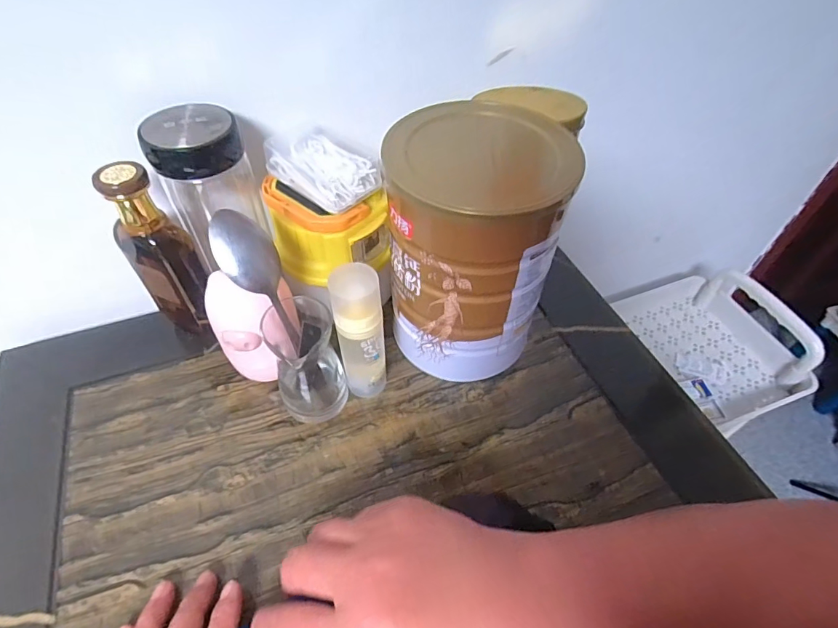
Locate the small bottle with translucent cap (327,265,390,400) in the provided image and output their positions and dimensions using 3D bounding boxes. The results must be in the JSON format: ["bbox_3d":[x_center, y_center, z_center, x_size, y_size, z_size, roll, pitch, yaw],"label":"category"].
[{"bbox_3d":[-0.044,0.021,0.346,0.034,0.133,0.026,-10,51,-10],"label":"small bottle with translucent cap"}]

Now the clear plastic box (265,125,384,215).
[{"bbox_3d":[-0.075,-0.114,0.354,0.057,0.025,0.081,-36,59,-27],"label":"clear plastic box"}]

